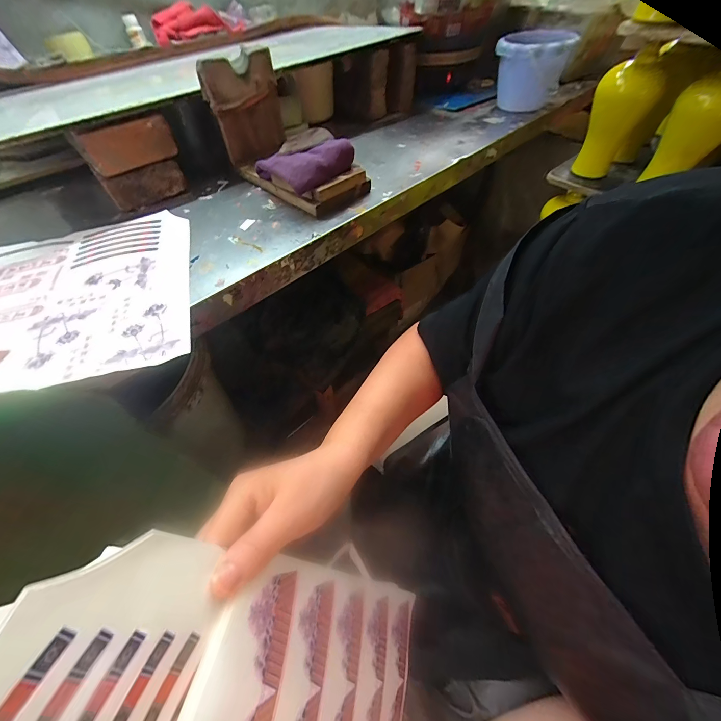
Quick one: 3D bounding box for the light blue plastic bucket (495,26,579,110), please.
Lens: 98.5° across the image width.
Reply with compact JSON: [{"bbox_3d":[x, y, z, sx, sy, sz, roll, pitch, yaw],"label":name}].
[{"bbox_3d":[0.404,-0.691,0.747,0.177,0.143,0.158,16,55,14],"label":"light blue plastic bucket"}]

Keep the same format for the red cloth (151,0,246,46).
[{"bbox_3d":[-0.435,-0.902,0.826,0.228,0.069,0.047,-17,54,-11],"label":"red cloth"}]

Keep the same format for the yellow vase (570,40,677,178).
[{"bbox_3d":[0.492,-0.460,0.603,0.104,0.188,0.106,13,54,12],"label":"yellow vase"}]

